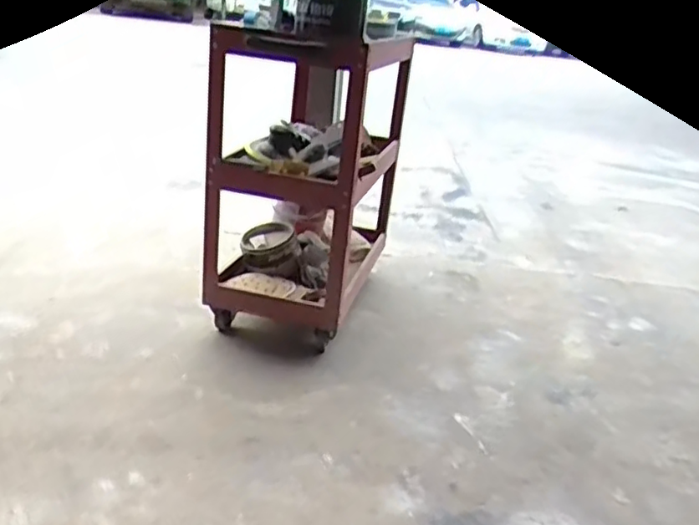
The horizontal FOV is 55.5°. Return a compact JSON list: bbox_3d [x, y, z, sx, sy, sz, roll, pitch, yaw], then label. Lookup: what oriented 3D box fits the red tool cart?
[{"bbox_3d":[-0.100,-0.245,1.665,0.370,0.693,0.572,10,22,9],"label":"red tool cart"}]

